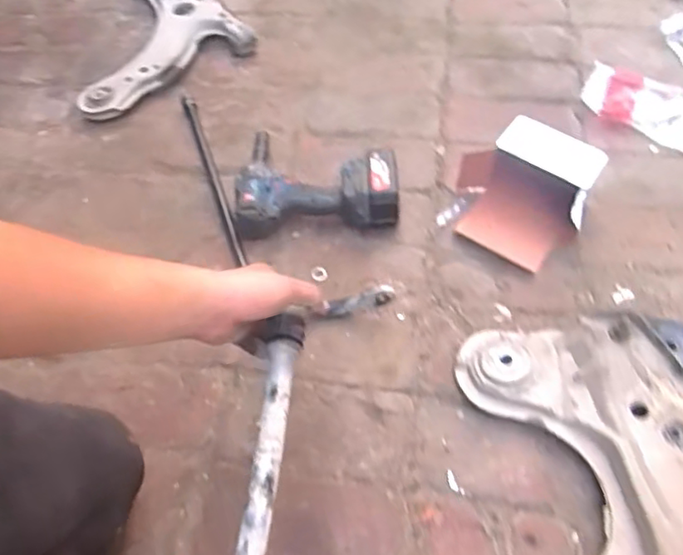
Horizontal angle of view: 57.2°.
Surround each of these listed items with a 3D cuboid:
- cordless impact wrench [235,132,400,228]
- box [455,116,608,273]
[{"bbox_3d":[-0.037,-0.167,0.993,0.248,0.073,0.202,-3,54,3],"label":"cordless impact wrench"},{"bbox_3d":[0.261,-0.130,0.923,0.195,0.105,0.171,26,60,22],"label":"box"}]

